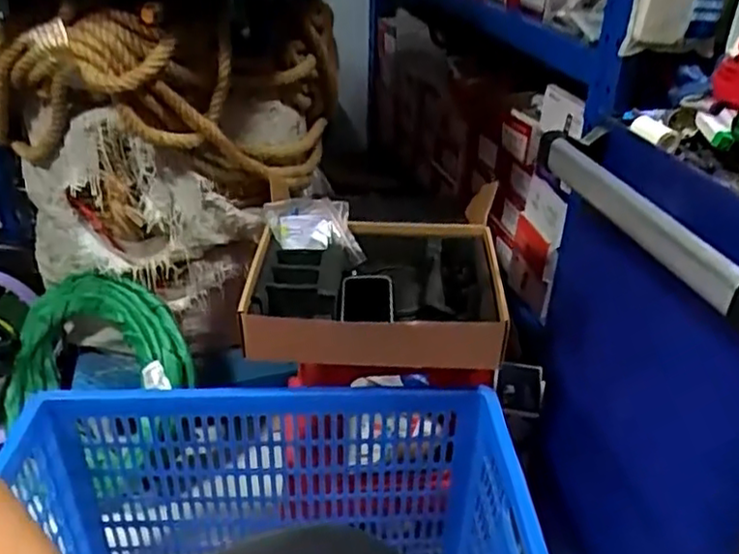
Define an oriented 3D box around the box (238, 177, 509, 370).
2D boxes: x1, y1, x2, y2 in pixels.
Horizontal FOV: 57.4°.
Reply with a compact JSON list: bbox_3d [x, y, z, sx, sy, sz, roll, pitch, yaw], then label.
[{"bbox_3d":[0.003,0.016,1.035,0.369,0.099,0.283,3,32,3],"label":"box"}]

